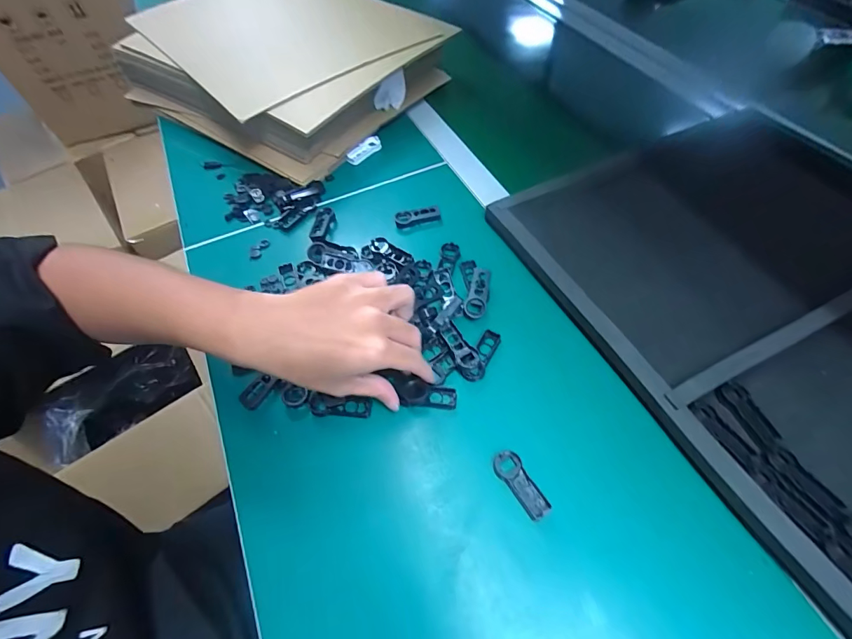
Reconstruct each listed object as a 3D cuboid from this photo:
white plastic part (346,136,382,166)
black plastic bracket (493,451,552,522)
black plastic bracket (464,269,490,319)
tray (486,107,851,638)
[{"bbox_3d":[-0.088,-0.236,0.567,0.057,0.018,0.014,-41,63,-20],"label":"white plastic part"},{"bbox_3d":[0.076,0.132,0.324,0.021,0.008,0.054,-30,60,-14],"label":"black plastic bracket"},{"bbox_3d":[0.054,-0.027,0.416,0.020,0.008,0.054,10,72,11],"label":"black plastic bracket"},{"bbox_3d":[0.382,-0.009,0.363,0.419,0.040,0.532,-24,59,-11],"label":"tray"}]

